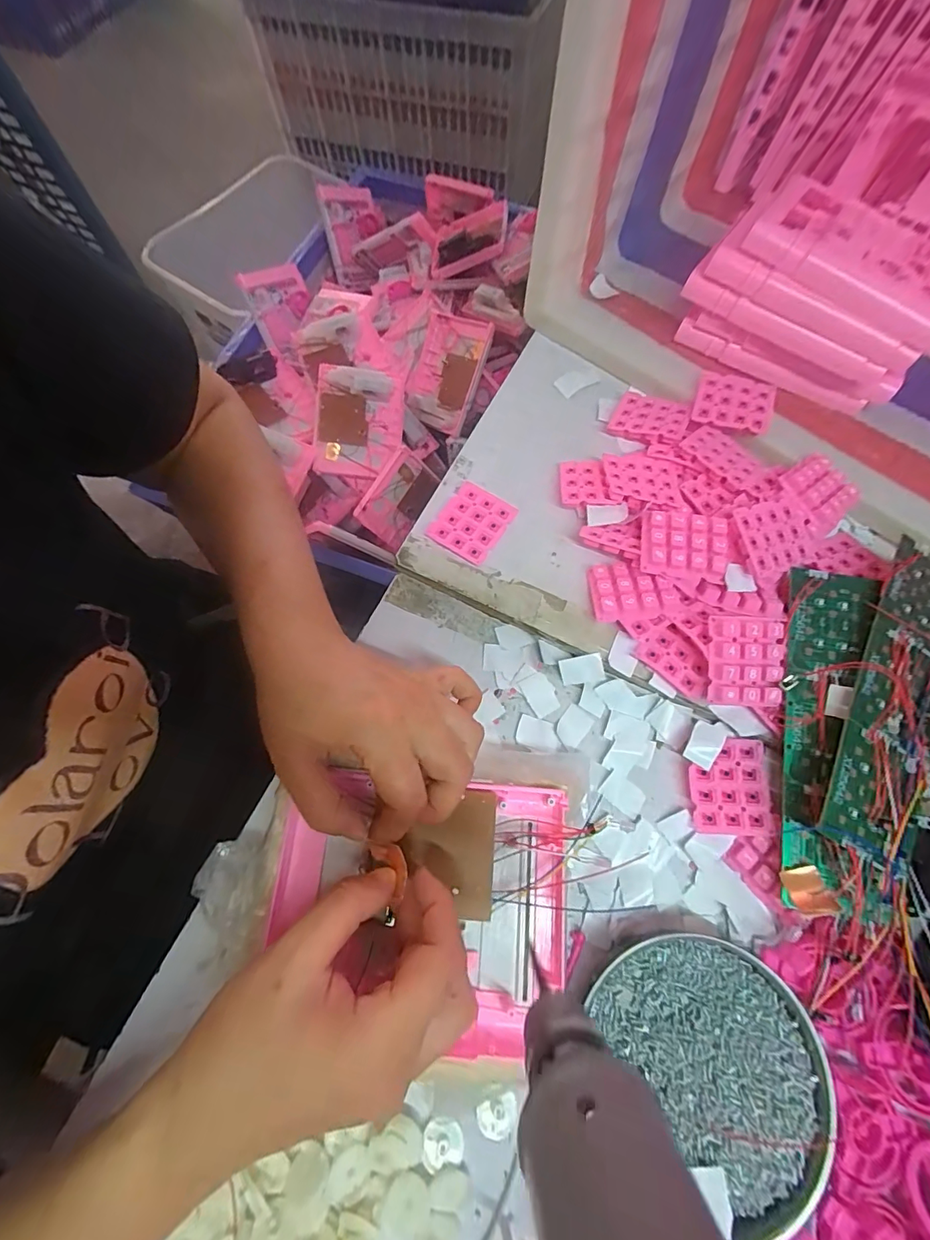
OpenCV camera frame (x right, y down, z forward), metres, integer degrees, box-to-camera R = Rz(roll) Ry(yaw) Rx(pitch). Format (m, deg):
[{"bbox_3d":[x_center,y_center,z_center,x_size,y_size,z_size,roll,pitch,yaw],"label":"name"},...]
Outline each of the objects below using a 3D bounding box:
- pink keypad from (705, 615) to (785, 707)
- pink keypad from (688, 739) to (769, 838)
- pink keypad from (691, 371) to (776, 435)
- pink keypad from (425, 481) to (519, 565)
[{"bbox_3d":[0.184,0.027,0.306,0.046,0.006,0.057,2,91,2],"label":"pink keypad"},{"bbox_3d":[0.175,0.111,0.312,0.047,0.005,0.059,4,71,1],"label":"pink keypad"},{"bbox_3d":[0.220,-0.178,0.384,0.060,0.011,0.046,16,72,6],"label":"pink keypad"},{"bbox_3d":[0.005,-0.077,0.366,0.051,0.006,0.057,32,74,11],"label":"pink keypad"}]

